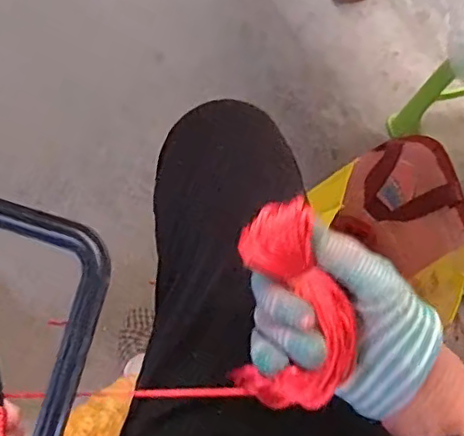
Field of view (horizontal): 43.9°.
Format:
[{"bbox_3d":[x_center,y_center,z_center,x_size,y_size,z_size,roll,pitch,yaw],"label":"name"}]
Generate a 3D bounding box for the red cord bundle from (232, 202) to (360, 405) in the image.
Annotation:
[{"bbox_3d":[0.033,0.049,0.325,0.066,0.026,0.115,-7,94,-2],"label":"red cord bundle"}]

